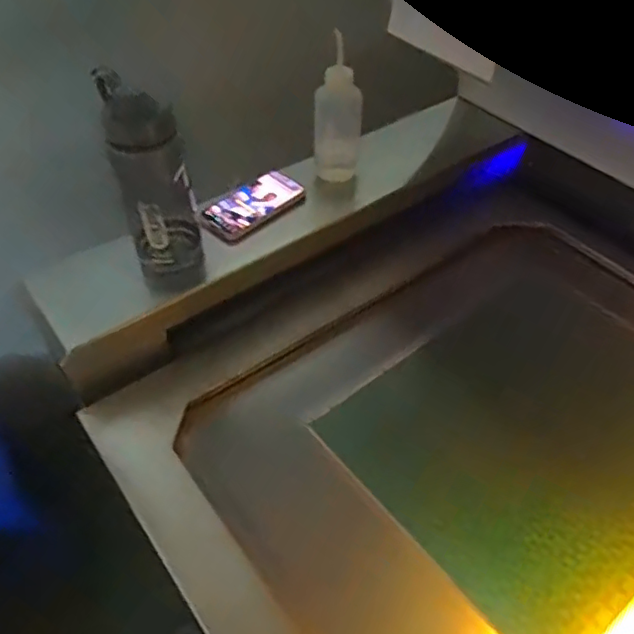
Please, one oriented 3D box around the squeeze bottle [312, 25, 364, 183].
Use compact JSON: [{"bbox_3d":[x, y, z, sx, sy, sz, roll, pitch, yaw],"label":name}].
[{"bbox_3d":[0.032,-0.311,0.927,0.072,0.198,0.058,2,47,1],"label":"squeeze bottle"}]

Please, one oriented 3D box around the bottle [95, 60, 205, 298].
[{"bbox_3d":[-0.209,-0.166,0.767,0.088,0.288,0.094,-13,49,-12],"label":"bottle"}]

